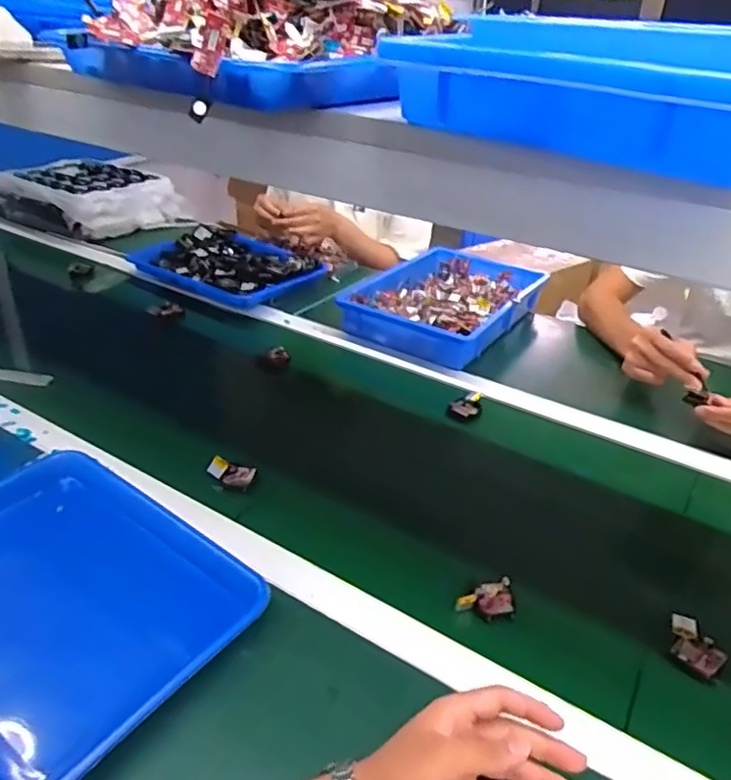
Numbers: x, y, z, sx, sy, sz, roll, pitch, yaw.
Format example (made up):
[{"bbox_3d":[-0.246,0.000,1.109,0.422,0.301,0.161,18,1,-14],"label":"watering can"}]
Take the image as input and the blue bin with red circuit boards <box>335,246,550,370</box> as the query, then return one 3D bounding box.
[{"bbox_3d":[0.153,-0.166,1.137,0.254,0.065,0.389,24,38,29],"label":"blue bin with red circuit boards"}]

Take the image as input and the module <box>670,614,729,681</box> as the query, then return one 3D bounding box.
[{"bbox_3d":[0.296,0.229,0.563,0.049,0.015,0.050,24,38,30],"label":"module"}]

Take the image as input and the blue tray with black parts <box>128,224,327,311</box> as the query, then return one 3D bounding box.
[{"bbox_3d":[-0.276,-0.250,1.275,0.355,0.061,0.241,22,37,27],"label":"blue tray with black parts"}]

